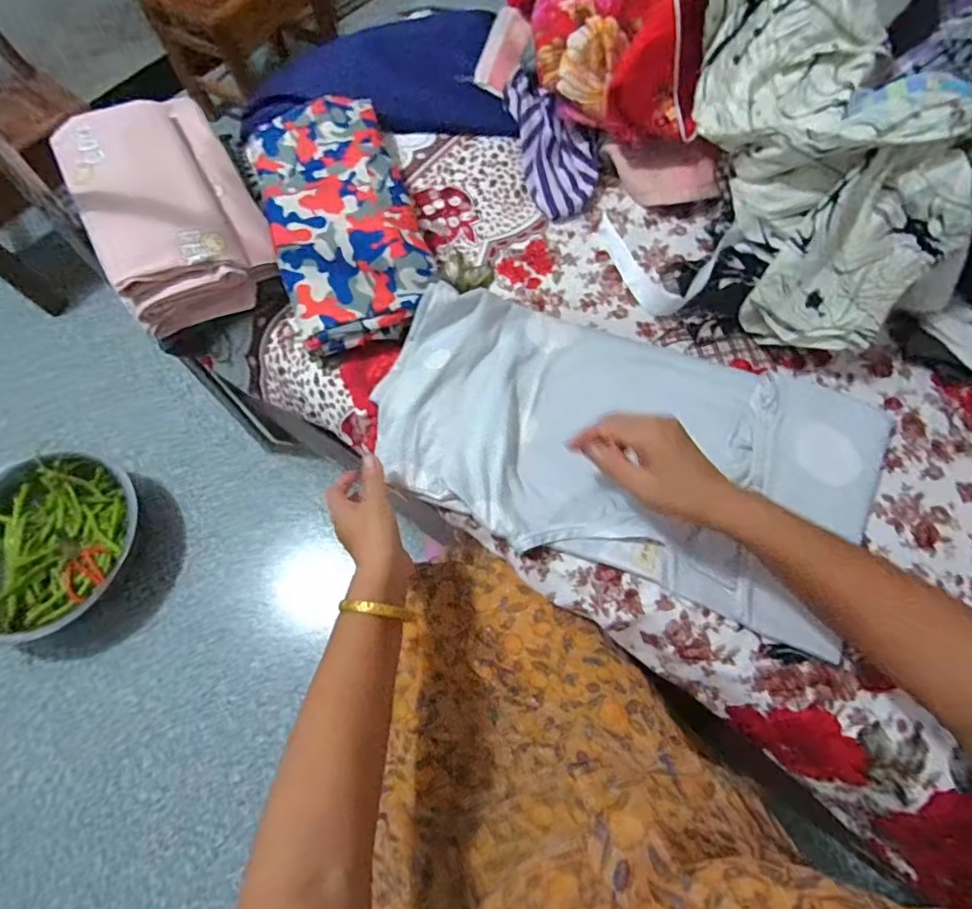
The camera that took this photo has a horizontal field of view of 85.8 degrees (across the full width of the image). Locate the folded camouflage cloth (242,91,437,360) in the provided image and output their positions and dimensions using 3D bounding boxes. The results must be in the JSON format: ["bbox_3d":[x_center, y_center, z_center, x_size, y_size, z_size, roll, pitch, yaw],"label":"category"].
[{"bbox_3d":[-0.159,-0.260,0.582,0.154,0.064,0.303,-19,68,-6],"label":"folded camouflage cloth"}]

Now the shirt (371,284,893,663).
[{"bbox_3d":[0.126,-0.014,0.501,0.461,0.045,0.247,18,68,9],"label":"shirt"}]

